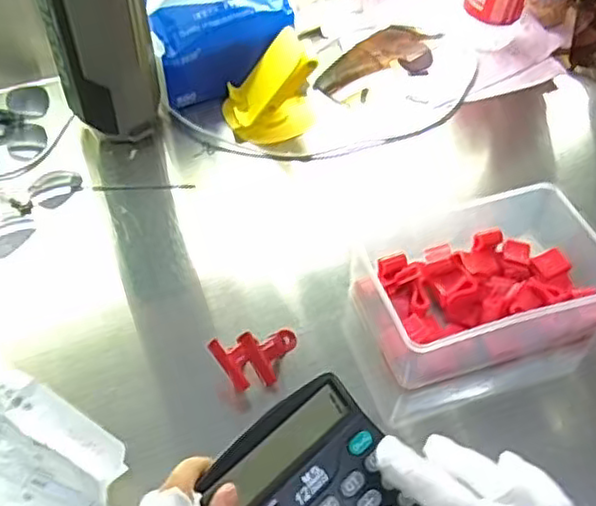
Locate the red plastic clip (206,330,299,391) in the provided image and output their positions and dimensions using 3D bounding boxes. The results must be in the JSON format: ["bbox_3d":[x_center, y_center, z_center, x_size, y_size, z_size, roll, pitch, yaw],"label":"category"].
[{"bbox_3d":[-0.026,0.070,0.458,0.058,0.022,0.035,-20,54,-17],"label":"red plastic clip"}]

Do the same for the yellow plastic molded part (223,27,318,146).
[{"bbox_3d":[-0.026,-0.157,0.638,0.085,0.078,0.079,3,57,-3],"label":"yellow plastic molded part"}]

